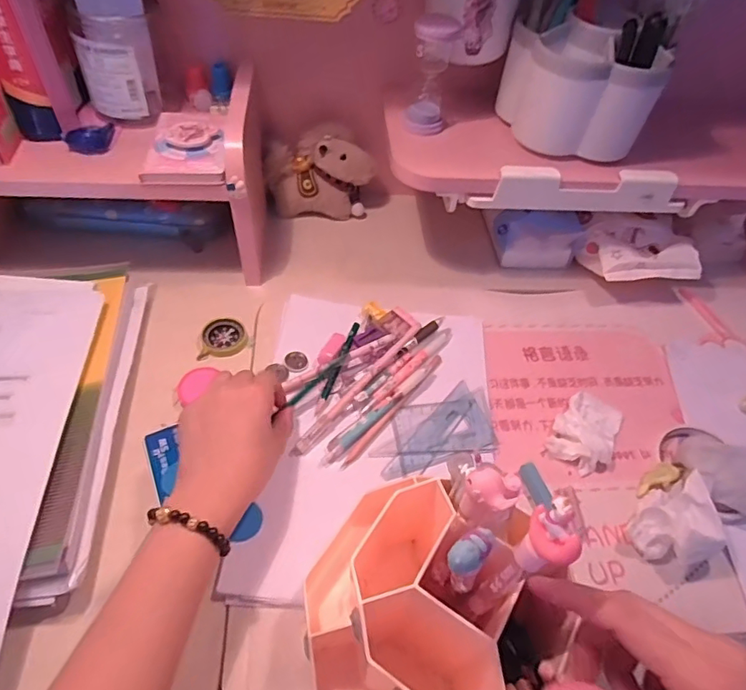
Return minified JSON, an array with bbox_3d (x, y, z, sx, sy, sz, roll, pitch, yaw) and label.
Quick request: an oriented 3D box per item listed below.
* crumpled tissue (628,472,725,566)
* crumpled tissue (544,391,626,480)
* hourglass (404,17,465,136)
[{"bbox_3d":[0.244,0.146,0.407,0.067,0.045,0.056,-15,54,-17],"label":"crumpled tissue"},{"bbox_3d":[0.202,0.077,0.473,0.053,0.023,0.085,29,54,18],"label":"crumpled tissue"},{"bbox_3d":[0.058,-0.265,0.496,0.039,0.101,0.047,15,51,7],"label":"hourglass"}]

